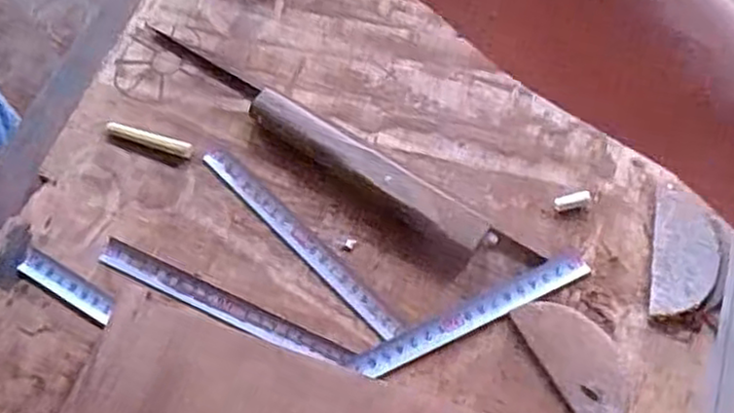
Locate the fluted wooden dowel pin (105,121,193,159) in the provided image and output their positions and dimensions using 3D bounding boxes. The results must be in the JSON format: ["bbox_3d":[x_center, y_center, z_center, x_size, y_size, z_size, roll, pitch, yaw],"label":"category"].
[{"bbox_3d":[-0.162,-0.049,0.527,0.071,0.009,0.012,15,65,7],"label":"fluted wooden dowel pin"}]

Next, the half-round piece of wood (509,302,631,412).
[{"bbox_3d":[0.137,0.099,0.456,0.047,0.004,0.093,-28,66,-6],"label":"half-round piece of wood"}]

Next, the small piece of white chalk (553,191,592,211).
[{"bbox_3d":[0.146,-0.004,0.512,0.026,0.008,0.010,-13,65,-6],"label":"small piece of white chalk"}]

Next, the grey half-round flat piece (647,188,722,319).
[{"bbox_3d":[0.220,0.032,0.496,0.042,0.008,0.093,12,65,6],"label":"grey half-round flat piece"}]

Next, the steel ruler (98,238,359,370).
[{"bbox_3d":[-0.095,0.066,0.478,0.185,0.004,0.019,23,74,10],"label":"steel ruler"}]

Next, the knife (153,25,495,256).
[{"bbox_3d":[-0.040,-0.056,0.525,0.295,0.026,0.030,34,69,15],"label":"knife"}]

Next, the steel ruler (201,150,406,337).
[{"bbox_3d":[-0.047,0.023,0.496,0.186,0.007,0.018,42,71,18],"label":"steel ruler"}]

